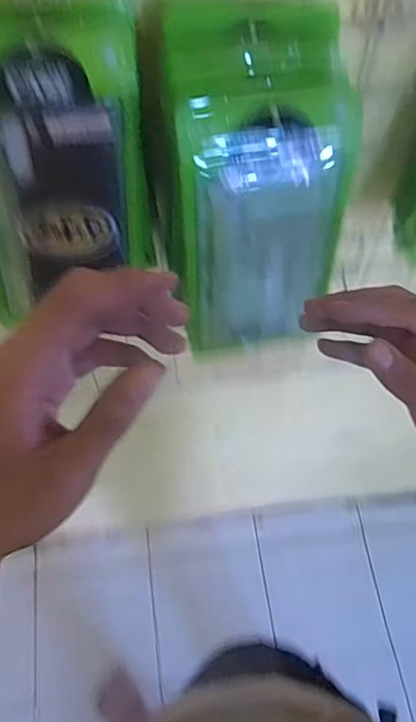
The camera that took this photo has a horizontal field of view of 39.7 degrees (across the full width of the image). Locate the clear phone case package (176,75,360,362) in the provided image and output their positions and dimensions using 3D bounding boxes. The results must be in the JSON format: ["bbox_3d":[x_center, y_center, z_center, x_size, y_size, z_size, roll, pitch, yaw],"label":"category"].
[{"bbox_3d":[0.038,-0.090,0.416,0.112,0.204,0.029,-10,48,-7],"label":"clear phone case package"}]

